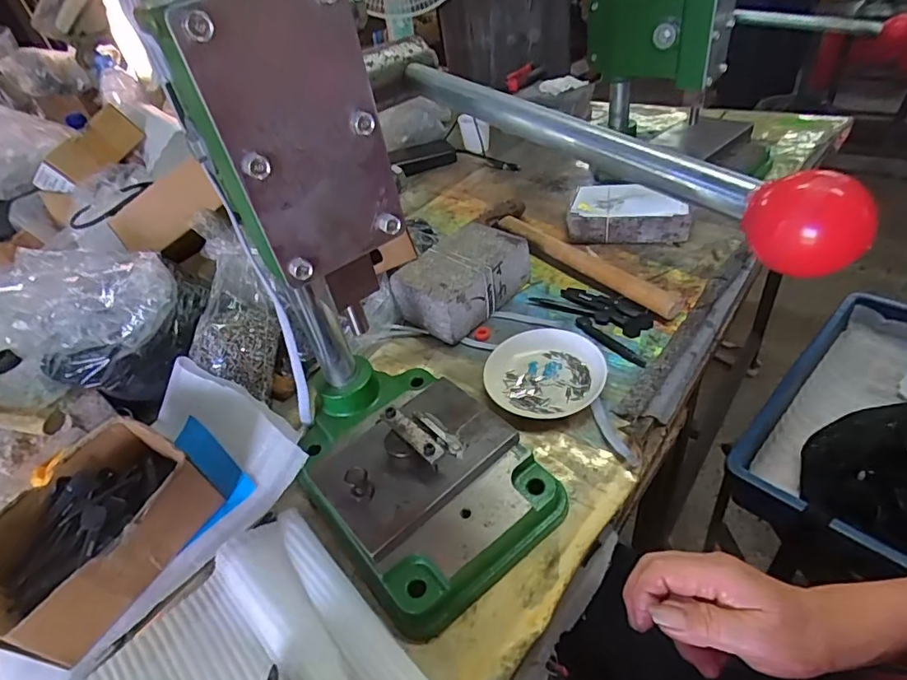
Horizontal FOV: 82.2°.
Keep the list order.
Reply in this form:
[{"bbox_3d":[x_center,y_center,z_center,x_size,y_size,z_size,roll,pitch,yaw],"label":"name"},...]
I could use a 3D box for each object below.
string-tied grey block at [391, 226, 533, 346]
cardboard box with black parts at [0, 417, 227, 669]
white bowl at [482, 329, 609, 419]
[{"bbox_3d":[0.012,-0.074,0.636,0.147,0.063,0.099,-37,48,-27],"label":"string-tied grey block"},{"bbox_3d":[-0.299,0.155,0.430,0.128,0.061,0.164,16,47,28],"label":"cardboard box with black parts"},{"bbox_3d":[0.094,0.034,0.532,0.119,0.023,0.103,-10,40,1],"label":"white bowl"}]

